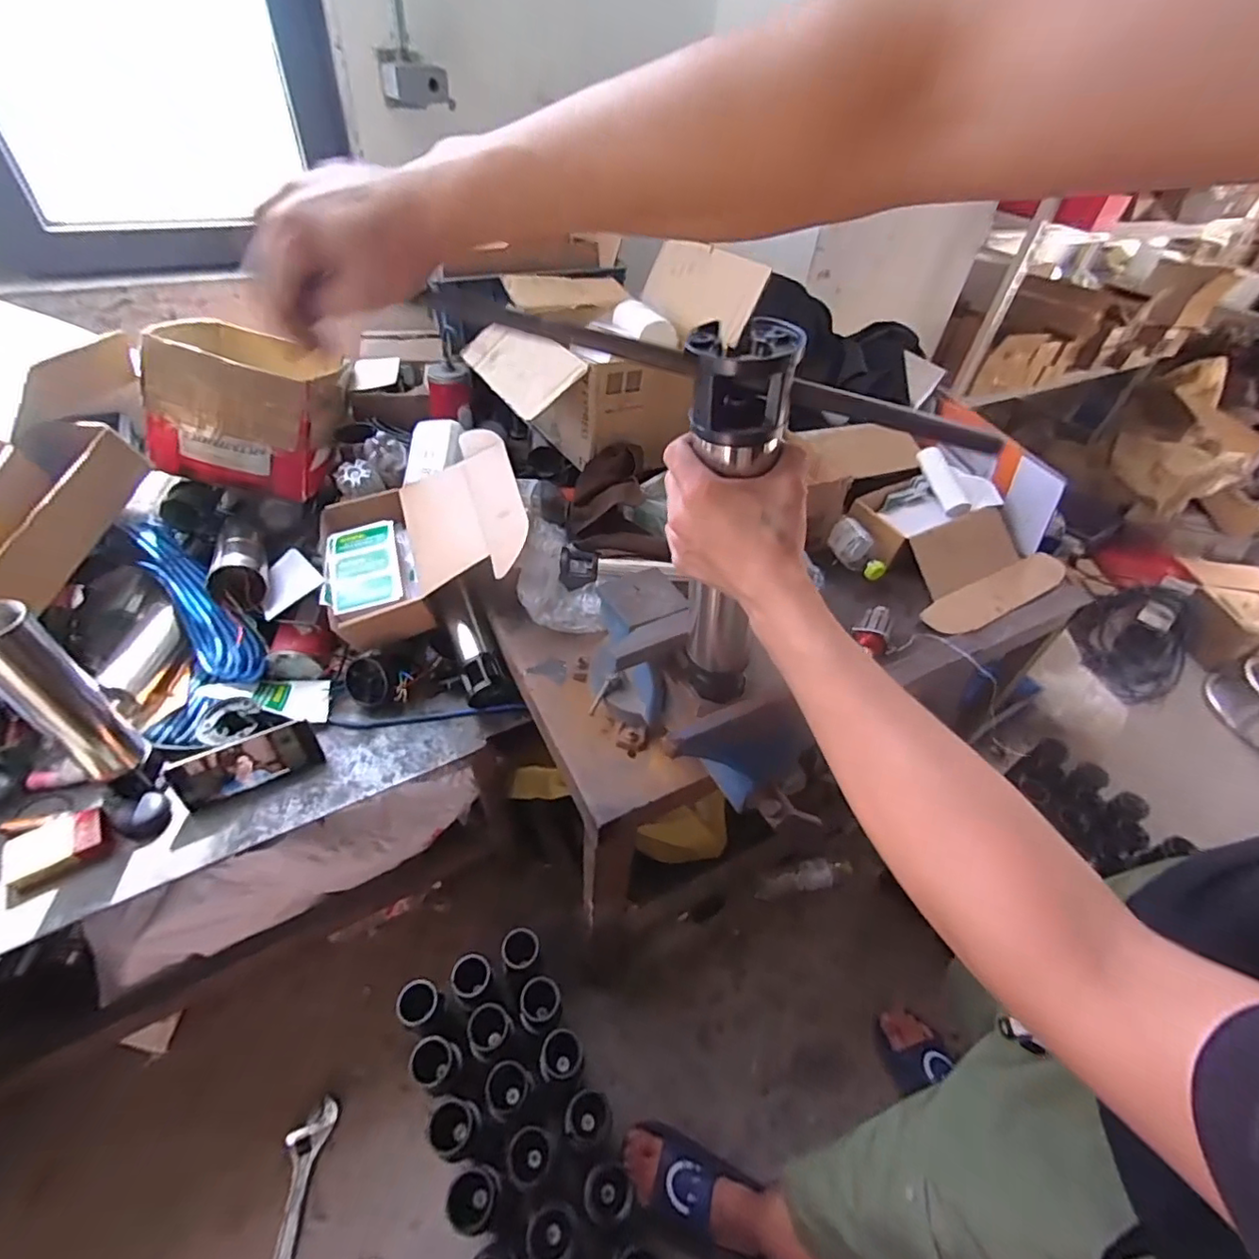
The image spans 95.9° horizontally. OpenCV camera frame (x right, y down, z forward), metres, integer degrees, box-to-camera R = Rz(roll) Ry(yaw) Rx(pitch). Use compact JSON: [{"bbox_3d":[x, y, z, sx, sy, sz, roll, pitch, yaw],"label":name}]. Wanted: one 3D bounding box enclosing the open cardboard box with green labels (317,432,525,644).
[{"bbox_3d":[-0.328,-0.153,0.894,0.308,0.160,0.344,-7,46,-13],"label":"open cardboard box with green labels"}]

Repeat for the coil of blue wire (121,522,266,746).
[{"bbox_3d":[-0.643,-0.018,0.825,0.158,0.069,0.373,-22,75,-25],"label":"coil of blue wire"}]

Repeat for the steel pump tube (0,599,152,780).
[{"bbox_3d":[-0.643,0.075,0.639,0.067,0.239,0.064,30,50,22],"label":"steel pump tube"}]

